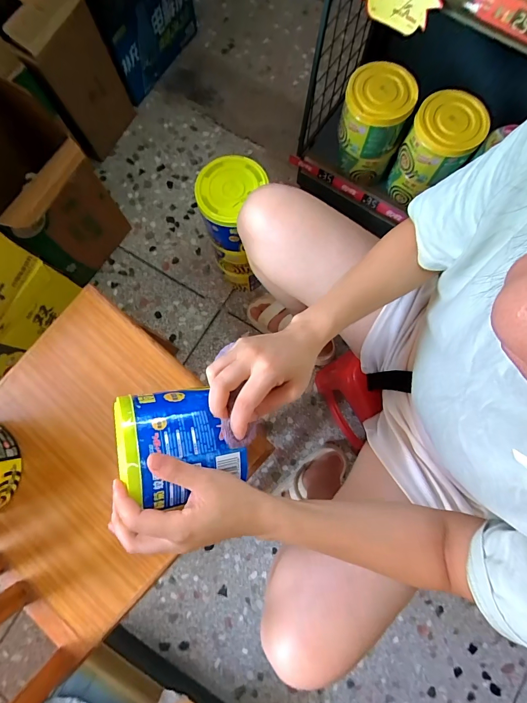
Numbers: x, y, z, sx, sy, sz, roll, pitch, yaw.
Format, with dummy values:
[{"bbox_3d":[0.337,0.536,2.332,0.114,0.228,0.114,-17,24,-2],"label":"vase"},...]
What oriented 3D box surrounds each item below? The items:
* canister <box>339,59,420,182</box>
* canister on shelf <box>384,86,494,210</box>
[{"bbox_3d":[0.232,-0.490,0.762,0.134,0.187,0.131,12,79,2],"label":"canister"},{"bbox_3d":[0.361,-0.421,0.747,0.125,0.192,0.133,0,79,0],"label":"canister on shelf"}]

